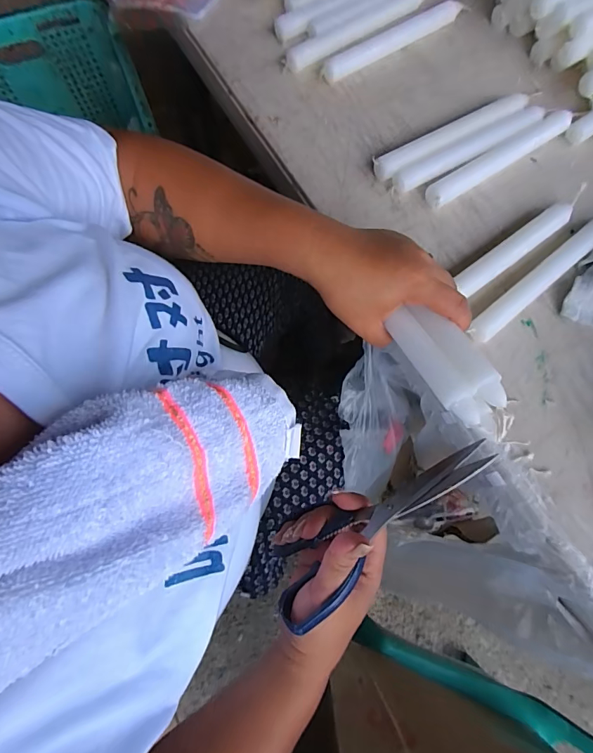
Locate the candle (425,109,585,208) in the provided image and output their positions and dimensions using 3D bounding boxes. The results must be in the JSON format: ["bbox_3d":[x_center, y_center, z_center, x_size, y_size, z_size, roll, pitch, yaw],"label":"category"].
[{"bbox_3d":[0.219,-0.233,0.425,0.208,0.020,0.022,-33,76,-9],"label":"candle"}]

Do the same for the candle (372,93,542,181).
[{"bbox_3d":[0.172,-0.258,0.430,0.205,0.022,0.021,-31,76,-9],"label":"candle"}]

